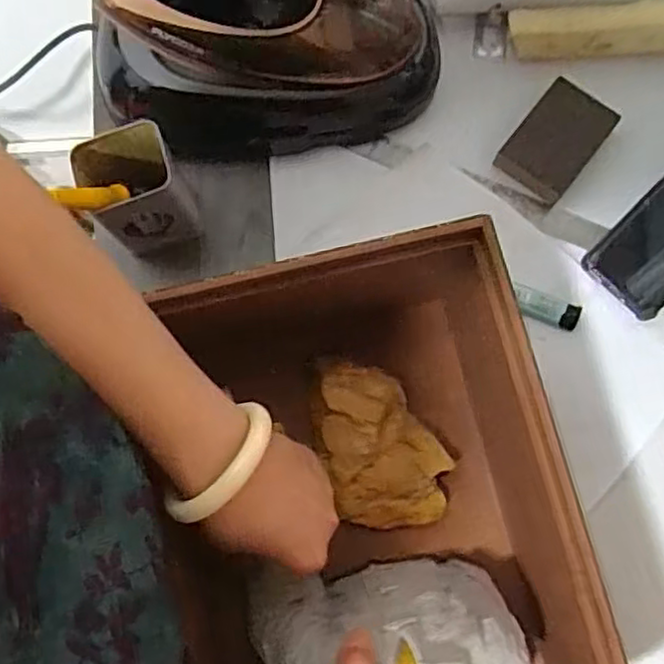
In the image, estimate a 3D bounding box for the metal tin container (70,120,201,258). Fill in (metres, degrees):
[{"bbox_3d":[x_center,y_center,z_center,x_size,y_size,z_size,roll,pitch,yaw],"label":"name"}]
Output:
[{"bbox_3d":[-0.162,-0.116,0.583,0.077,0.124,0.072,-24,80,-4],"label":"metal tin container"}]

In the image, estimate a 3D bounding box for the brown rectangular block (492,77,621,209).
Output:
[{"bbox_3d":[0.208,-0.176,0.635,0.070,0.021,0.099,39,82,7],"label":"brown rectangular block"}]

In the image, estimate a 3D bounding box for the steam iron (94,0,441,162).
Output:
[{"bbox_3d":[-0.057,-0.237,0.554,0.305,0.188,0.111,-7,80,-1],"label":"steam iron"}]

